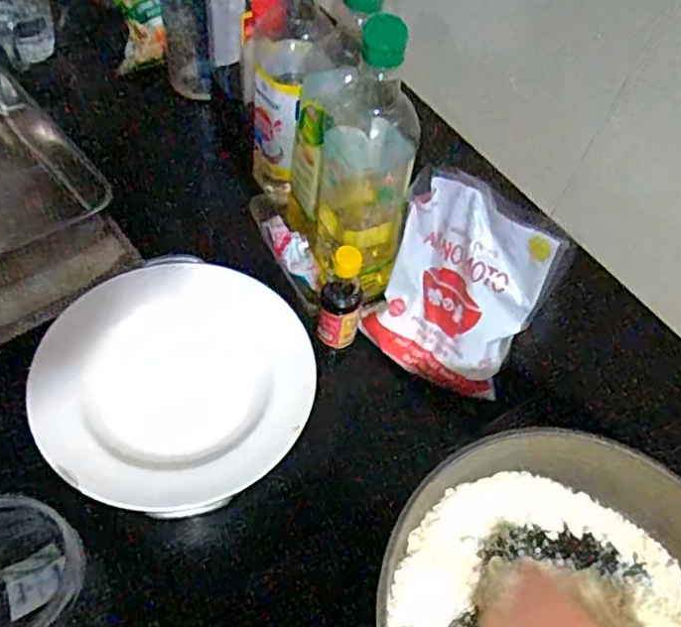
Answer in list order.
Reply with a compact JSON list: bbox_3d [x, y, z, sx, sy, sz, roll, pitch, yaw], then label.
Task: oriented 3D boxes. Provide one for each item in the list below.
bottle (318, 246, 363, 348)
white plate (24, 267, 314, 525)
[{"bbox_3d":[-0.001,0.002,0.618,0.038,0.079,0.030,9,55,-2],"label":"bottle"},{"bbox_3d":[-0.129,0.052,0.515,0.209,0.022,0.208,4,55,-6],"label":"white plate"}]

